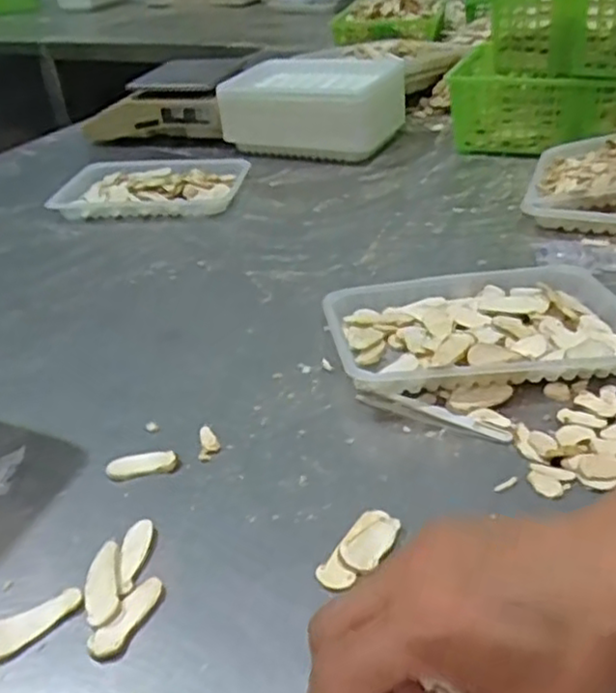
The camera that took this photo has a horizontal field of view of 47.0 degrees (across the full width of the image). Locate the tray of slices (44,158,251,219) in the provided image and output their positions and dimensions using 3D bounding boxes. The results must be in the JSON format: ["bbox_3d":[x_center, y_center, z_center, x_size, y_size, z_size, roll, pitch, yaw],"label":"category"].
[{"bbox_3d":[-0.207,-0.213,0.940,0.233,0.034,0.177,1,33,8],"label":"tray of slices"}]

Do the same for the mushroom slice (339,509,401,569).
[{"bbox_3d":[0.035,0.109,0.403,0.025,0.009,0.045,10,36,21],"label":"mushroom slice"}]

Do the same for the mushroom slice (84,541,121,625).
[{"bbox_3d":[-0.114,0.131,0.391,0.020,0.007,0.051,-11,34,-11],"label":"mushroom slice"}]

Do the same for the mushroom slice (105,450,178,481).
[{"bbox_3d":[-0.110,0.079,0.472,0.046,0.007,0.016,-8,33,-5],"label":"mushroom slice"}]

